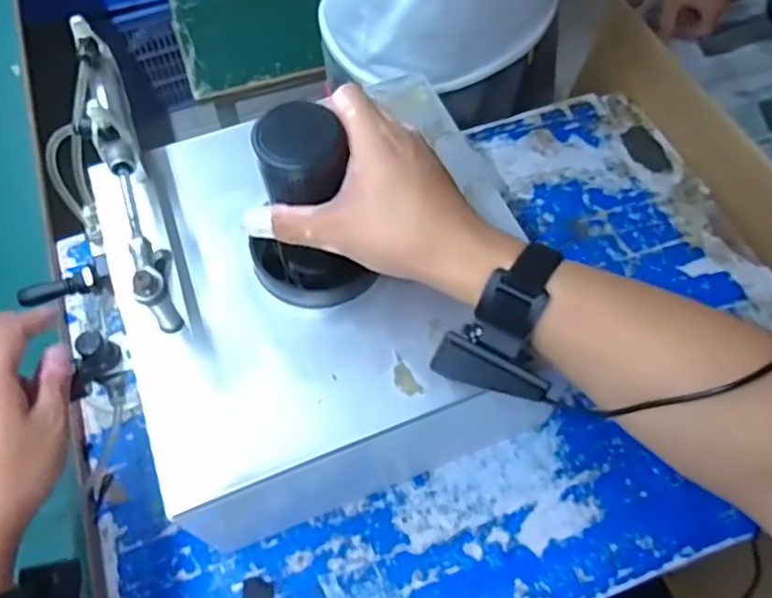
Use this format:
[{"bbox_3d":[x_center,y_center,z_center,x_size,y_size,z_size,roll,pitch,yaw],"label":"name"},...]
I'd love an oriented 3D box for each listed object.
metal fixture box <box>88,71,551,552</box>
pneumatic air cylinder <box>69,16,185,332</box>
[{"bbox_3d":[-0.051,0.008,0.549,0.294,0.165,0.290,-15,61,-8],"label":"metal fixture box"},{"bbox_3d":[-0.191,-0.090,0.478,0.023,0.097,0.238,-18,62,-9],"label":"pneumatic air cylinder"}]

